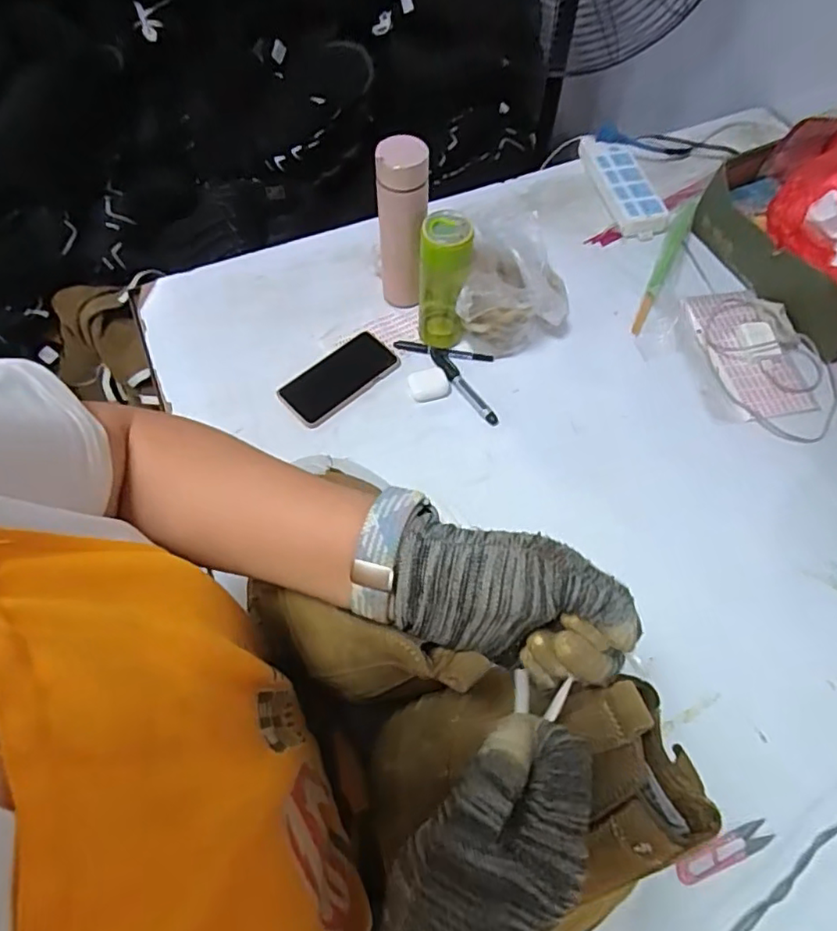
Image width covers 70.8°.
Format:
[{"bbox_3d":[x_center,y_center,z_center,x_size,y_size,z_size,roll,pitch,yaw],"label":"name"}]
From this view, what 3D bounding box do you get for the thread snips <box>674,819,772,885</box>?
[{"bbox_3d":[0.290,0.368,0.560,0.102,0.006,0.024,-18,63,-10],"label":"thread snips"}]

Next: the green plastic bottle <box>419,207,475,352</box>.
[{"bbox_3d":[0.033,-0.244,0.781,0.066,0.185,0.077,0,61,-1],"label":"green plastic bottle"}]

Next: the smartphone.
[{"bbox_3d":[-0.110,-0.122,0.818,0.165,0.008,0.081,-37,67,-19],"label":"smartphone"}]

